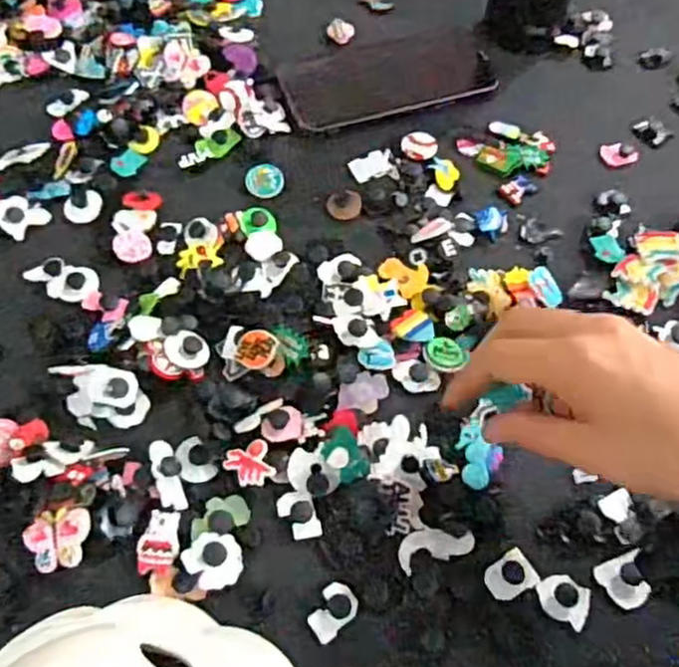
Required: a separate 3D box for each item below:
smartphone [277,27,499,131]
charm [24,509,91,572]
[{"bbox_3d":[0.039,-0.206,0.554,0.166,0.006,0.082,-15,61,-12],"label":"smartphone"},{"bbox_3d":[-0.140,0.101,0.344,0.033,0.007,0.027,-6,59,-6],"label":"charm"}]

